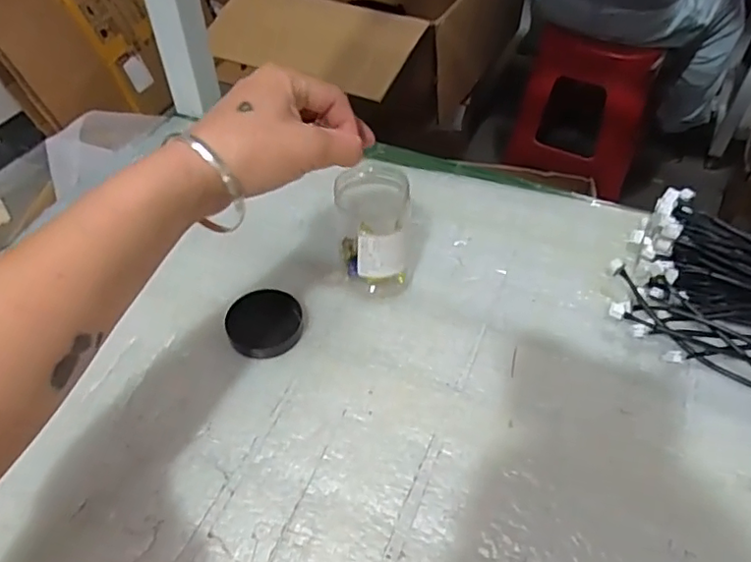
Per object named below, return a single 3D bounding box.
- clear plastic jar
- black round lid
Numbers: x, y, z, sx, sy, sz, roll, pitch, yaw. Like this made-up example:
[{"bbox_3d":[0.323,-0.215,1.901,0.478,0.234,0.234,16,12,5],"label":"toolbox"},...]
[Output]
[{"bbox_3d":[0.001,-0.038,0.468,0.059,0.094,0.066,3,48,3],"label":"clear plastic jar"},{"bbox_3d":[-0.086,0.033,0.458,0.055,0.014,0.057,0,48,0],"label":"black round lid"}]

